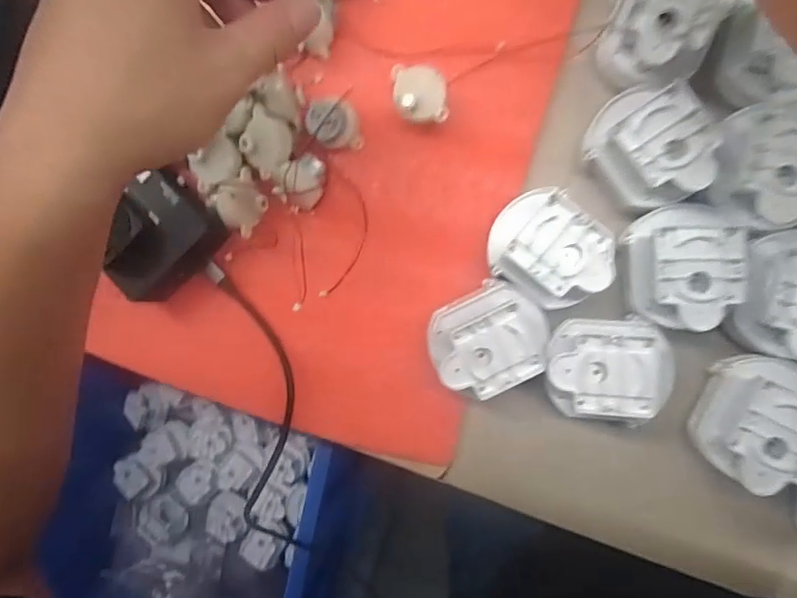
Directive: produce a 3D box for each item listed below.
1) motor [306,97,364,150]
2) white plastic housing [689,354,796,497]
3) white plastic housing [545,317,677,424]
[{"bbox_3d":[-0.041,-0.110,0.336,0.029,0.024,0.027,0,88,8],"label":"motor"},{"bbox_3d":[0.199,0.067,0.296,0.054,0.047,0.068,30,92,8],"label":"white plastic housing"},{"bbox_3d":[0.116,0.039,0.306,0.064,0.044,0.056,1,88,8],"label":"white plastic housing"}]

